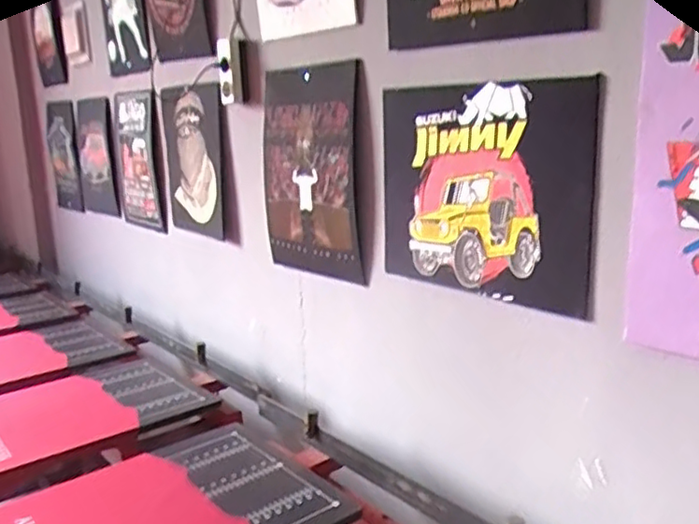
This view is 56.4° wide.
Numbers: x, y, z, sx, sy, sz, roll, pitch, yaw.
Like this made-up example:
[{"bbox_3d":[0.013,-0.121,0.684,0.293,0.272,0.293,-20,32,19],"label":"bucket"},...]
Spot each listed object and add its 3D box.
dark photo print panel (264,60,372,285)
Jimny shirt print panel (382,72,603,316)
[{"bbox_3d":[-0.082,-0.172,1.288,0.039,0.404,0.303,-15,21,-39],"label":"dark photo print panel"},{"bbox_3d":[0.188,-0.104,0.978,0.020,0.308,0.396,-12,16,-39],"label":"Jimny shirt print panel"}]

